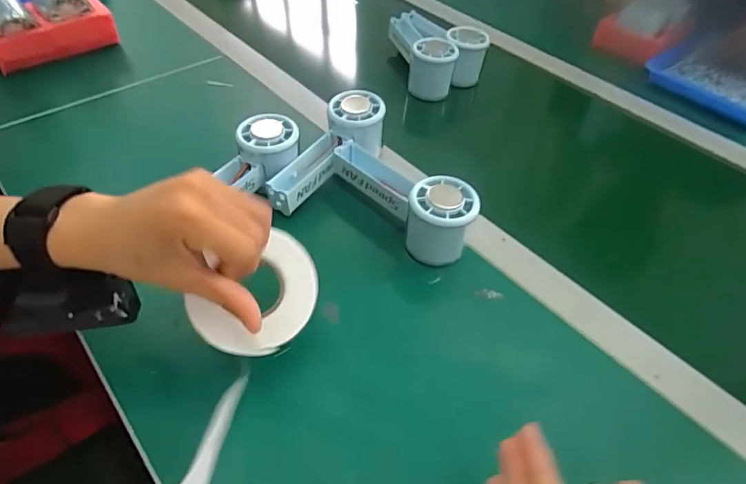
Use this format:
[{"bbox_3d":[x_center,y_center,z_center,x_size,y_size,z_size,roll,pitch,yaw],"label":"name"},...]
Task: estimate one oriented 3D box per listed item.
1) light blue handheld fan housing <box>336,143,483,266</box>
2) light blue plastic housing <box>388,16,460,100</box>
[{"bbox_3d":[0.024,-0.044,0.417,0.058,0.062,0.155,-32,58,-28],"label":"light blue handheld fan housing"},{"bbox_3d":[0.065,-0.256,0.611,0.057,0.057,0.151,-7,50,-10],"label":"light blue plastic housing"}]

